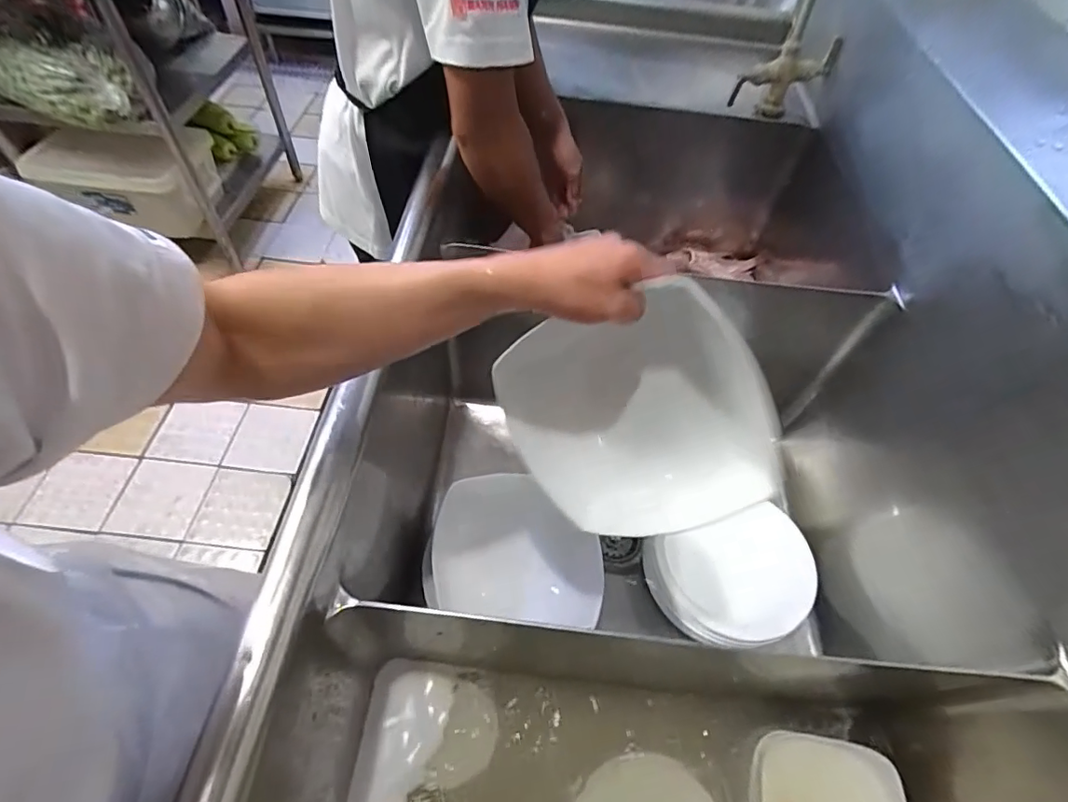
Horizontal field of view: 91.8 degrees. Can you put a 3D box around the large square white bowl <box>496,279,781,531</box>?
[{"bbox_3d":[0.088,0.016,0.470,0.211,0.221,0.051,62,28,-11],"label":"large square white bowl"}]

